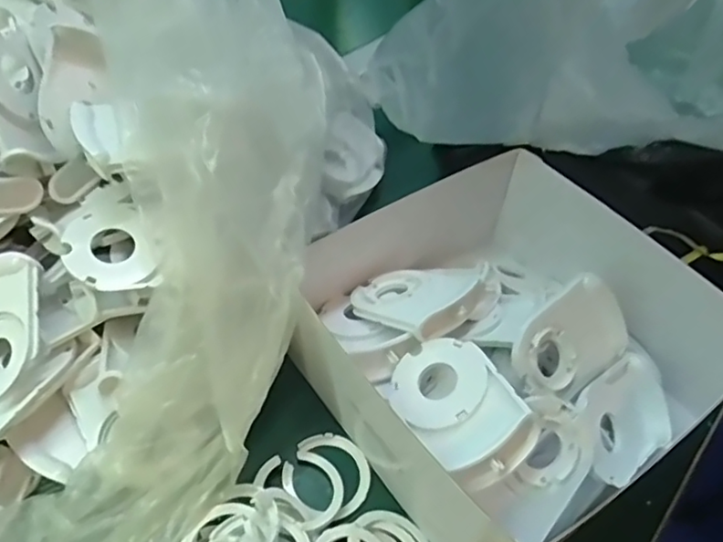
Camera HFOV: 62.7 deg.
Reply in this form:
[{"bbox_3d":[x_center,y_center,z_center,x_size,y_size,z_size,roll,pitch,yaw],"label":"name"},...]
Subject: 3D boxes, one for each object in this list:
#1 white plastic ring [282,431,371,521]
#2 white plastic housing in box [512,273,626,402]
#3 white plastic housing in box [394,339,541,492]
[{"bbox_3d":[-0.020,0.121,0.350,0.048,0.007,0.051,2,48,-2],"label":"white plastic ring"},{"bbox_3d":[0.120,0.042,0.350,0.083,0.016,0.054,-31,98,-26],"label":"white plastic housing in box"},{"bbox_3d":[0.049,0.070,0.308,0.056,0.019,0.082,-35,44,-1],"label":"white plastic housing in box"}]

